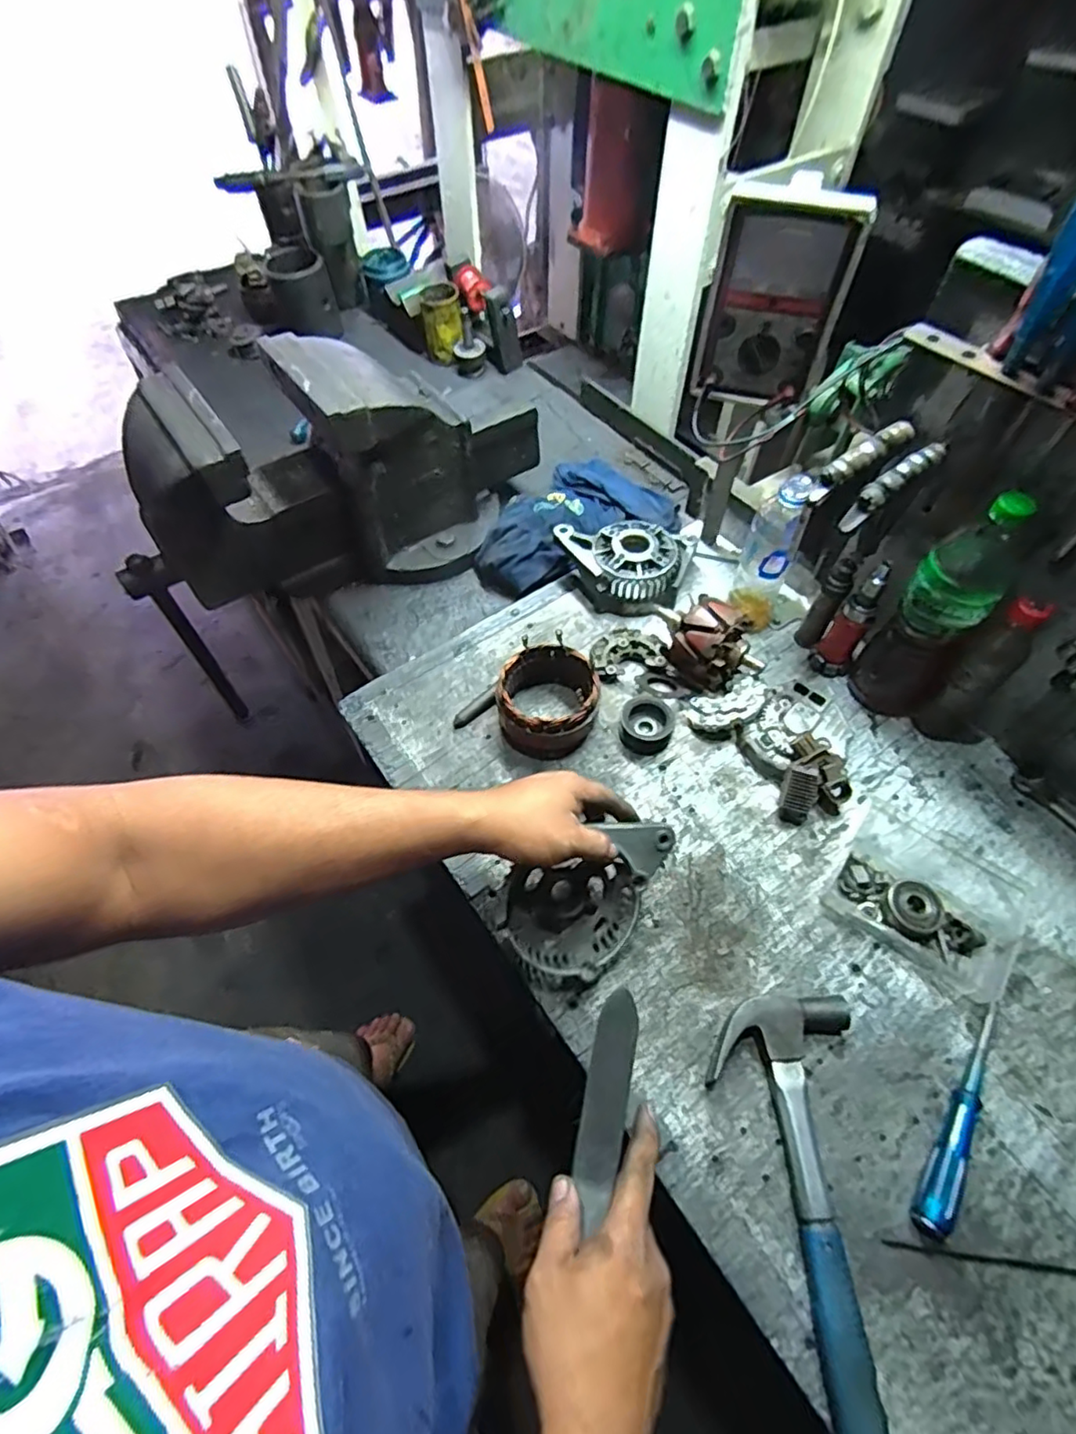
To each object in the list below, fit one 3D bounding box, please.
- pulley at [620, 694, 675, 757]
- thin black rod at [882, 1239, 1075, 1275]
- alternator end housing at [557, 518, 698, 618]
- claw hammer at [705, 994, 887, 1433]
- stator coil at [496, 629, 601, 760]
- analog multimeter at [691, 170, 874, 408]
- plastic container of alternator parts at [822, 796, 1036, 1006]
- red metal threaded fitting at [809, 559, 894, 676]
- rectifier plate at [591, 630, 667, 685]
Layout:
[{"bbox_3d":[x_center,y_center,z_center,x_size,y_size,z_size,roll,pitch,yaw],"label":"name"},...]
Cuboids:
[{"bbox_3d":[0.125,0.007,0.715,0.057,0.035,0.060,0,58,0],"label":"pulley"},{"bbox_3d":[0.355,0.408,0.468,0.180,0.004,0.007,6,58,3],"label":"thin black rod"},{"bbox_3d":[0.108,-0.205,0.831,0.180,0.066,0.132,13,59,8],"label":"alternator end housing"},{"bbox_3d":[0.193,0.385,0.469,0.115,0.032,0.327,6,58,3],"label":"claw hammer"},{"bbox_3d":[0.013,-0.019,0.710,0.109,0.076,0.115,0,58,0],"label":"stator coil"},{"bbox_3d":[0.227,-0.397,0.601,0.122,0.171,0.035,17,59,10],"label":"analog multimeter"},{"bbox_3d":[0.385,0.169,0.606,0.161,0.031,0.144,31,63,18],"label":"plastic container of alternator parts"},{"bbox_3d":[0.360,-0.107,0.718,0.041,0.153,0.038,32,63,18],"label":"red metal threaded fitting"},{"bbox_3d":[0.108,-0.080,0.777,0.089,0.024,0.065,-14,59,-9],"label":"rectifier plate"}]

